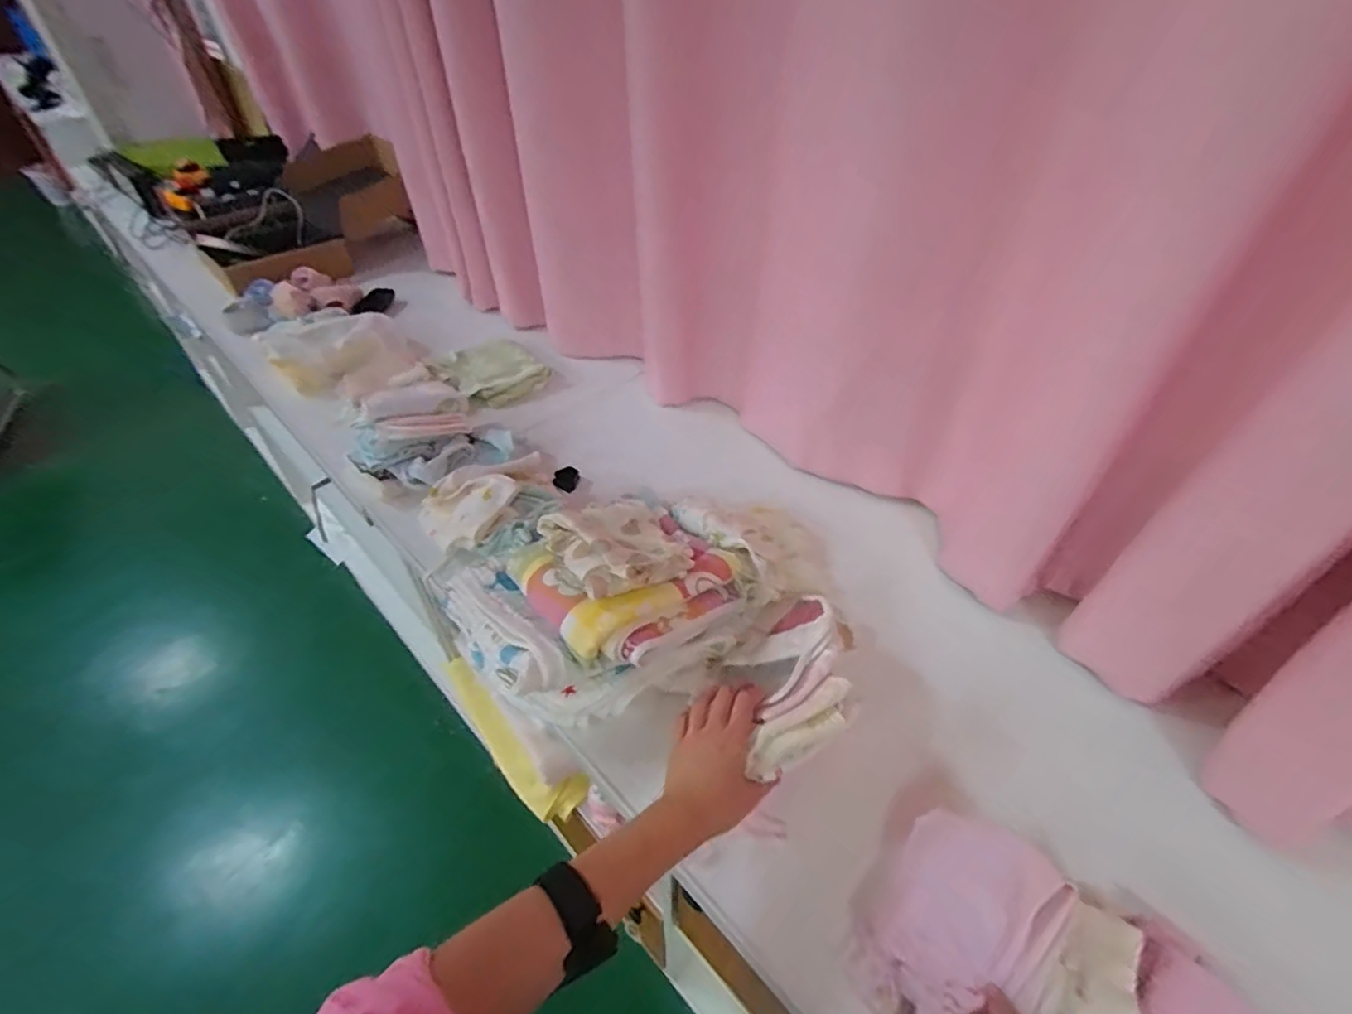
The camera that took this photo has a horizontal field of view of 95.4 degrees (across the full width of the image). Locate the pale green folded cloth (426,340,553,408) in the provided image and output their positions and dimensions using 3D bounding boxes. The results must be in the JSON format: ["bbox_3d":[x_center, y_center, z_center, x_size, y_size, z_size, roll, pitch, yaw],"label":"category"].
[{"bbox_3d":[-0.339,-0.252,1.121,0.201,0.038,0.139,30,52,28],"label":"pale green folded cloth"}]

